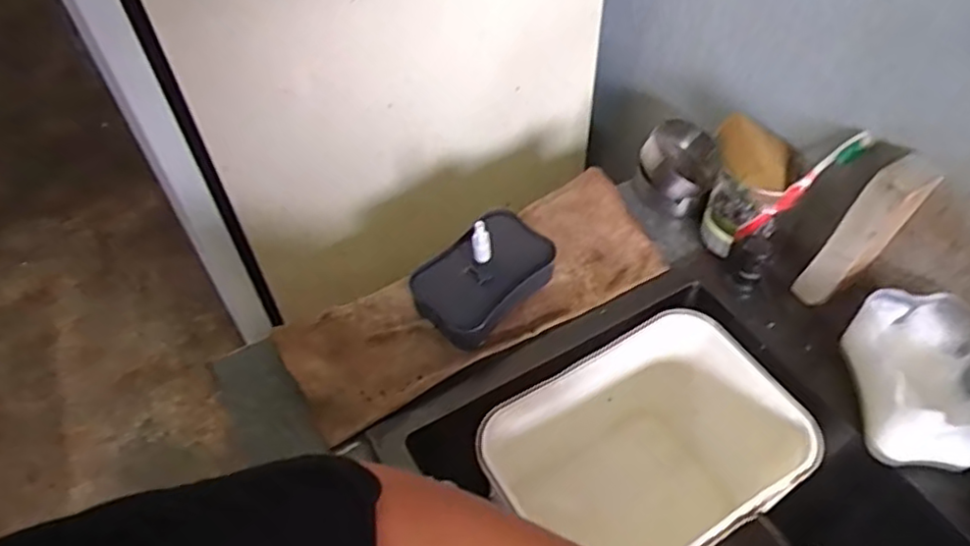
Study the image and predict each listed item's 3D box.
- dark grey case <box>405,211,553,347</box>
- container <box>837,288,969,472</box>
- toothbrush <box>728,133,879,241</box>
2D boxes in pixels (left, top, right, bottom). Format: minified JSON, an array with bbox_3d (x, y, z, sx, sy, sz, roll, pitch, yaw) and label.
[{"bbox_3d":[0.002,0.004,0.645,0.136,0.061,0.090,-35,57,-25],"label":"dark grey case"},{"bbox_3d":[0.383,0.091,0.563,0.098,0.067,0.140,5,50,5],"label":"container"},{"bbox_3d":[0.312,-0.082,0.641,0.017,0.153,0.016,21,43,-27],"label":"toothbrush"}]

